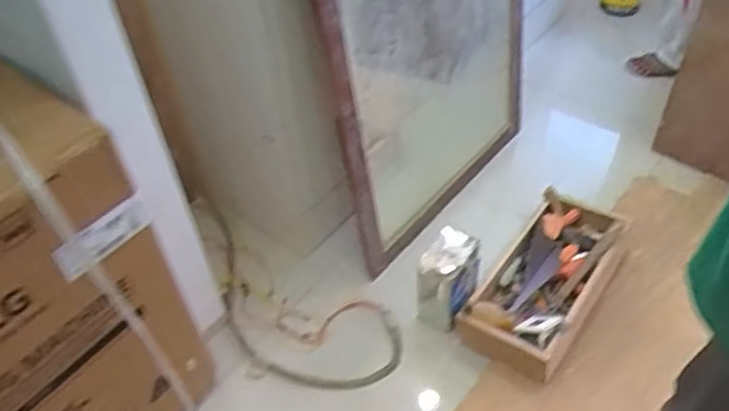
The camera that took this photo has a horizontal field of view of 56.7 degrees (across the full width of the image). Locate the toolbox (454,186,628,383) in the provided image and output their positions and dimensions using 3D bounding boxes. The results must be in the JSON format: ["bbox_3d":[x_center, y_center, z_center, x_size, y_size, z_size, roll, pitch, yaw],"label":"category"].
[{"bbox_3d":[0.495,0.182,1.797,0.280,0.122,0.547,26,56,26],"label":"toolbox"}]

